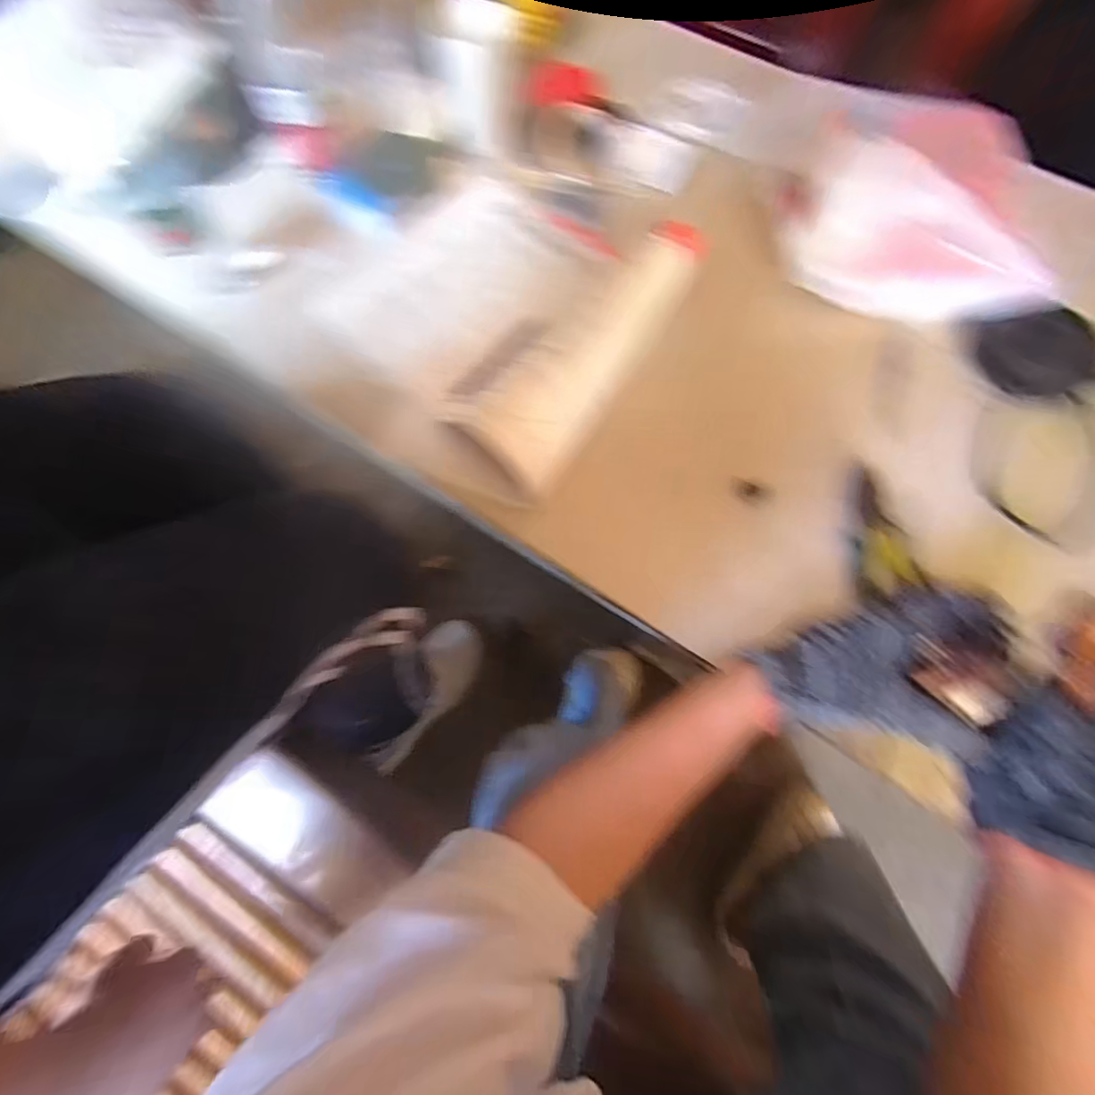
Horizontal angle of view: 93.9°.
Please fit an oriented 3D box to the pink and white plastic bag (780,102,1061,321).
[{"bbox_3d":[0.411,-0.353,0.555,0.289,0.136,0.139,17,72,5],"label":"pink and white plastic bag"}]

